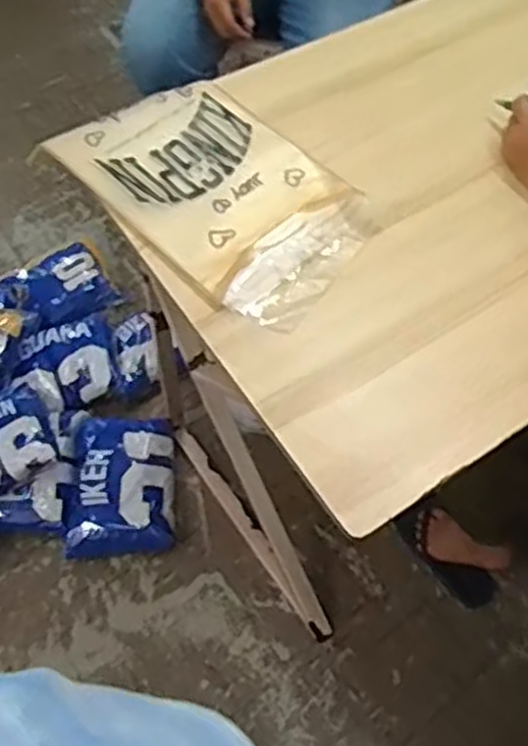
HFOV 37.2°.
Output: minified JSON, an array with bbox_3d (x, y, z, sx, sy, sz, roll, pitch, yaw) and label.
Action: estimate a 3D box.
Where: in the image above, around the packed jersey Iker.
[{"bbox_3d":[-0.257,0.196,1.437,0.188,0.066,0.259,-3,56,-3],"label":"packed jersey Iker"}]

